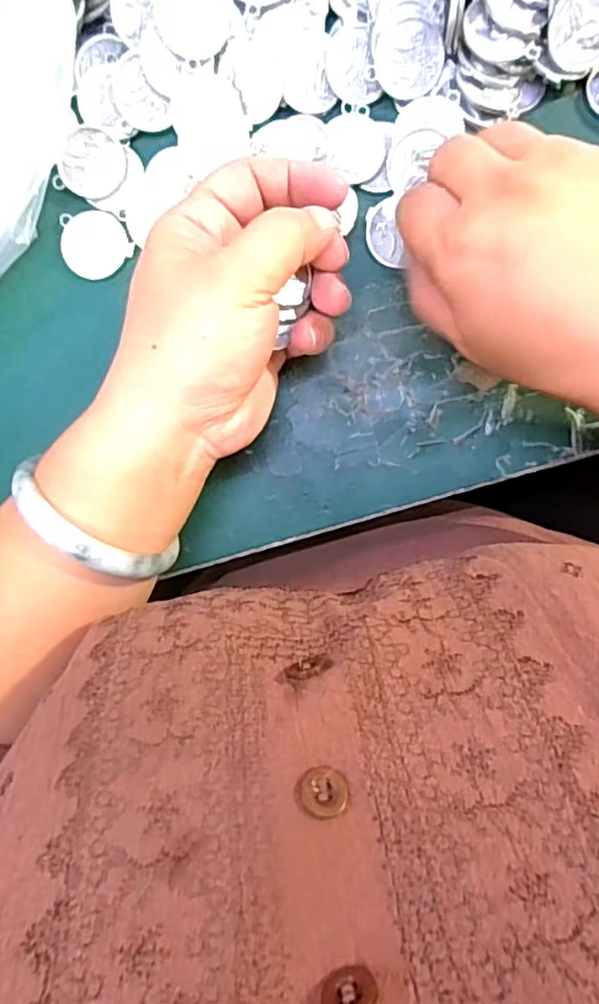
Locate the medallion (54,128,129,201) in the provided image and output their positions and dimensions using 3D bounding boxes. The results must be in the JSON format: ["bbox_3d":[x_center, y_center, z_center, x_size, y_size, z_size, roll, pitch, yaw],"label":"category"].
[{"bbox_3d":[-0.092,-0.149,0.273,0.027,0.004,0.028,19,100,-13],"label":"medallion"}]

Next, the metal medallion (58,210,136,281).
[{"bbox_3d":[-0.093,-0.117,0.276,0.029,0.004,0.032,-31,91,3],"label":"metal medallion"}]

